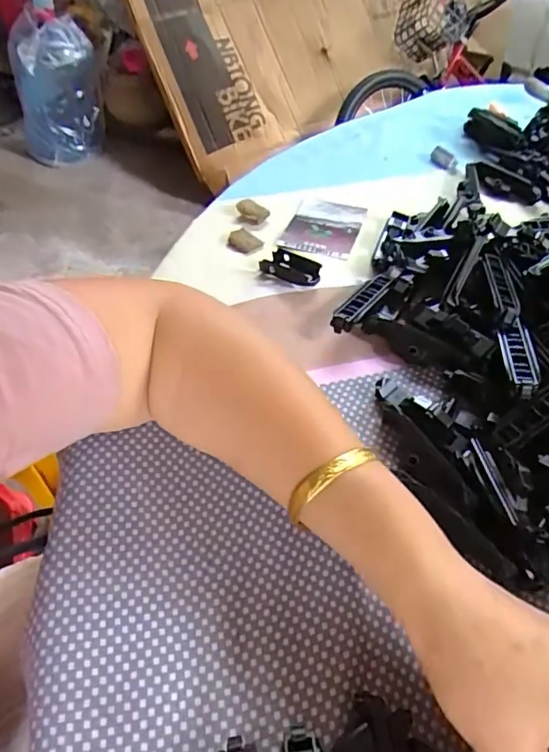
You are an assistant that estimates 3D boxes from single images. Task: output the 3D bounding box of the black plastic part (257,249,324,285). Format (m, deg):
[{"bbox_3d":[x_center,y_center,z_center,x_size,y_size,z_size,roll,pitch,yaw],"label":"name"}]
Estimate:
[{"bbox_3d":[0.013,-0.084,0.406,0.045,0.011,0.028,24,52,14],"label":"black plastic part"}]

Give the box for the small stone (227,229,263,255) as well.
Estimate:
[{"bbox_3d":[-0.026,-0.111,0.441,0.034,0.011,0.020,34,55,21],"label":"small stone"}]

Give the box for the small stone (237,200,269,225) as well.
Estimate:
[{"bbox_3d":[-0.018,-0.145,0.466,0.023,0.011,0.023,-25,57,-24],"label":"small stone"}]

